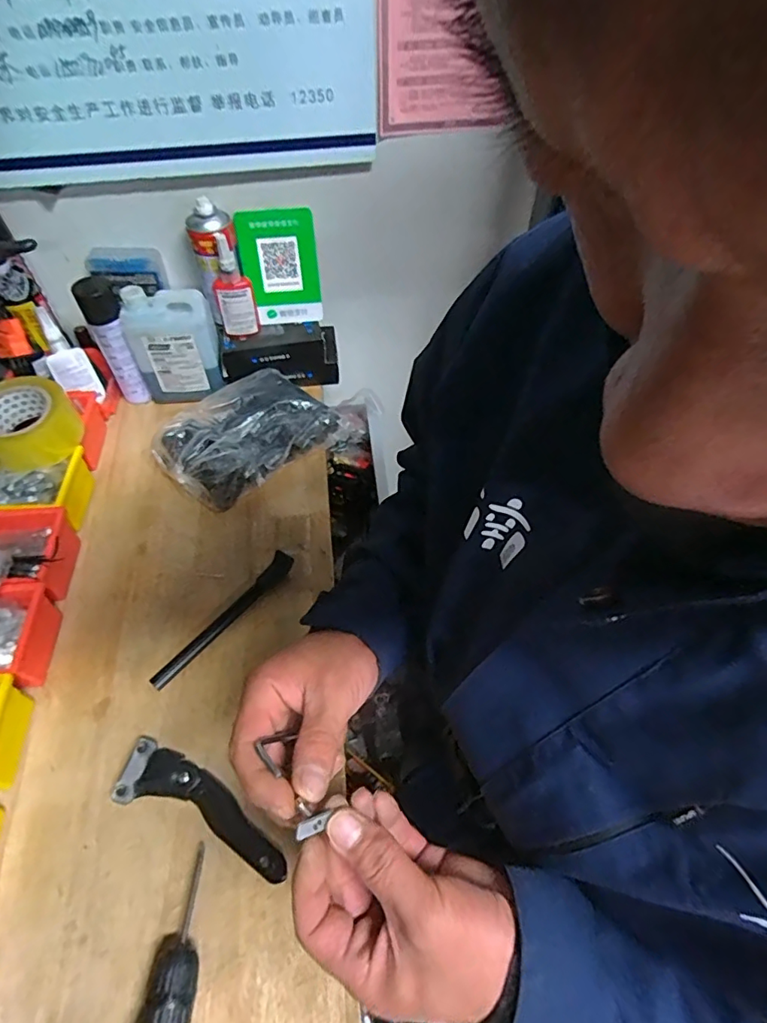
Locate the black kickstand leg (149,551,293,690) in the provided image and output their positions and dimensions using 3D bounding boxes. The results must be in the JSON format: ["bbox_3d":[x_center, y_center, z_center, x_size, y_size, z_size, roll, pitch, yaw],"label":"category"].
[{"bbox_3d":[-0.197,0.130,0.634,0.024,0.017,0.214,37,63,20],"label":"black kickstand leg"}]

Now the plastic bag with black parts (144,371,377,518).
[{"bbox_3d":[-0.194,-0.123,0.782,0.288,0.064,0.162,-31,63,-20],"label":"plastic bag with black parts"}]

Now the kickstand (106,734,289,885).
[{"bbox_3d":[-0.175,0.289,0.503,0.192,0.033,0.058,19,59,10],"label":"kickstand"}]

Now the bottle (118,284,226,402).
[{"bbox_3d":[-0.316,-0.250,0.777,0.123,0.166,0.047,-10,58,-9],"label":"bottle"}]

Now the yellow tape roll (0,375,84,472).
[{"bbox_3d":[-0.479,-0.117,0.683,0.116,0.066,0.116,1,57,-1],"label":"yellow tape roll"}]

